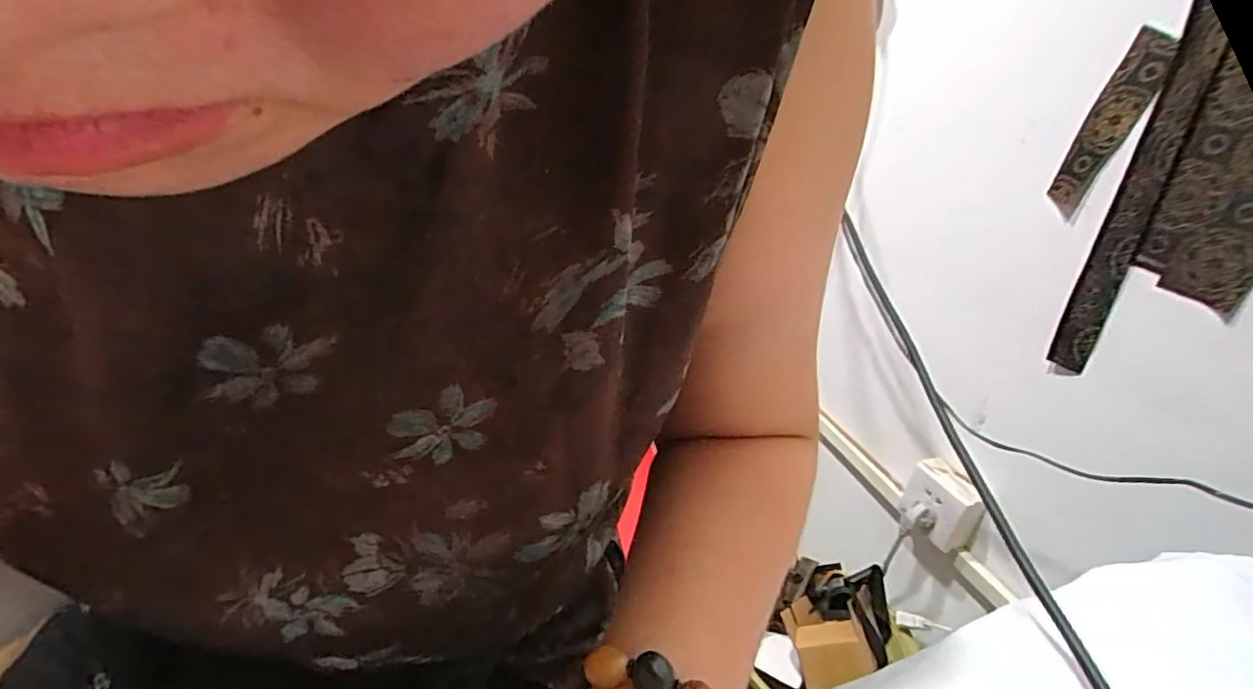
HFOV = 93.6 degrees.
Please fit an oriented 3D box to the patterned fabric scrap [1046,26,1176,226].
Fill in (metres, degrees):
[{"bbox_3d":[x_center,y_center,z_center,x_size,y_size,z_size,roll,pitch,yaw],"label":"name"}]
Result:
[{"bbox_3d":[0.504,-0.225,0.622,0.013,0.184,0.047,-4,39,-19],"label":"patterned fabric scrap"}]

